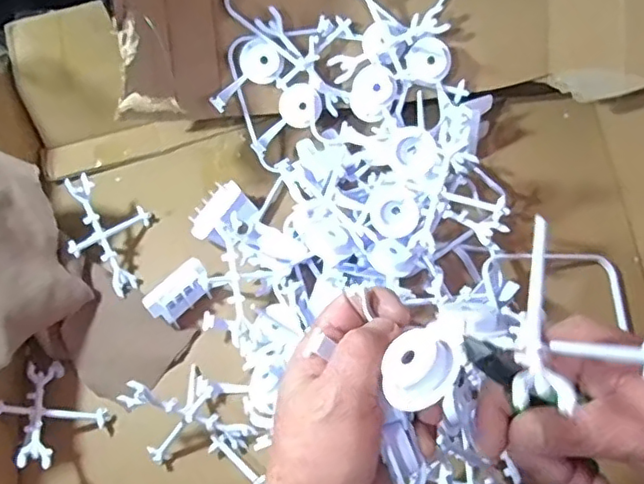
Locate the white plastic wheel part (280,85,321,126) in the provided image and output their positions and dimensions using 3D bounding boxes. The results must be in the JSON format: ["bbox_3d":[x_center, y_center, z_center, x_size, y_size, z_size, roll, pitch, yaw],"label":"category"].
[{"bbox_3d":[-0.021,-0.132,0.581,0.038,0.011,0.038,1,98,9],"label":"white plastic wheel part"}]

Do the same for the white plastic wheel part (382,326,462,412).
[{"bbox_3d":[0.045,0.055,0.265,0.030,0.013,0.036,-18,52,34],"label":"white plastic wheel part"}]

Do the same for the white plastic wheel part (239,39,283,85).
[{"bbox_3d":[-0.057,-0.168,0.562,0.036,0.012,0.040,-34,98,11],"label":"white plastic wheel part"}]

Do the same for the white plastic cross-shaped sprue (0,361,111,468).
[{"bbox_3d":[-0.231,0.140,0.496,0.090,0.087,0.016,34,110,17],"label":"white plastic cross-shaped sprue"}]

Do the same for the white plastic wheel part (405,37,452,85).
[{"bbox_3d":[0.100,-0.169,0.563,0.041,0.011,0.041,29,102,-1],"label":"white plastic wheel part"}]

